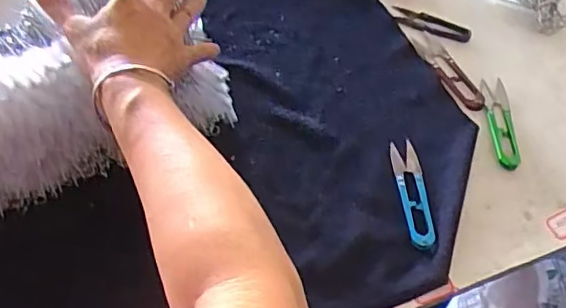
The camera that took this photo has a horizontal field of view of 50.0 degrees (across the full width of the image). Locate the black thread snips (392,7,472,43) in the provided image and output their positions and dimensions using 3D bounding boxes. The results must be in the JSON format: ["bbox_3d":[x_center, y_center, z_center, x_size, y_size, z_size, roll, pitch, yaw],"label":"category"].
[{"bbox_3d":[0.179,-0.159,0.744,0.102,0.019,0.029,31,62,19],"label":"black thread snips"}]

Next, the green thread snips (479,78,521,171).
[{"bbox_3d":[0.231,-0.037,0.644,0.030,0.012,0.119,4,57,3],"label":"green thread snips"}]

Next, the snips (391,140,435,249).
[{"bbox_3d":[0.128,0.038,0.595,0.029,0.013,0.120,-3,57,-2],"label":"snips"}]

